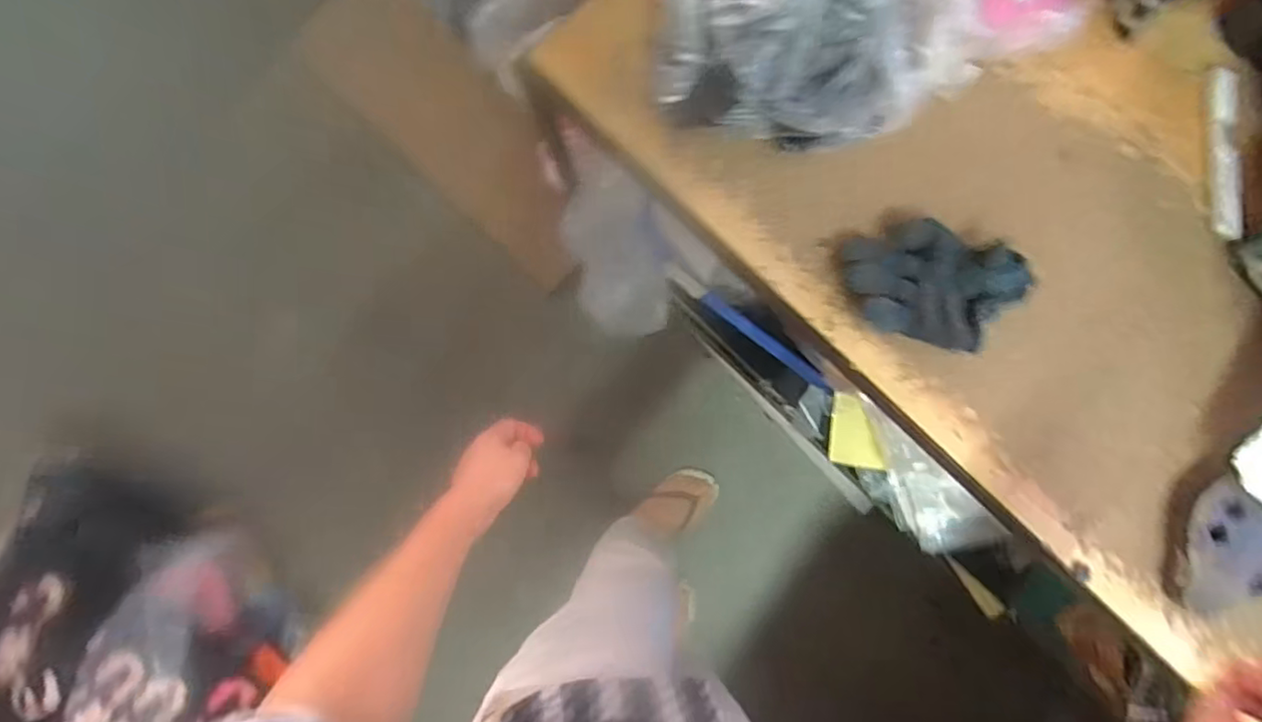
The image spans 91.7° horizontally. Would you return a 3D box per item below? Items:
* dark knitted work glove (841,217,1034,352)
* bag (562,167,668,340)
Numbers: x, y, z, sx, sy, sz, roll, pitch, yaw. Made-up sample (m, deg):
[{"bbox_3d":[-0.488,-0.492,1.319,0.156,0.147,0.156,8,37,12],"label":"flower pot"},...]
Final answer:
[{"bbox_3d":[0.252,-0.063,0.516,0.144,0.030,0.093,18,84,5],"label":"dark knitted work glove"},{"bbox_3d":[-0.020,-0.150,0.887,0.122,0.071,0.226,-13,101,7],"label":"bag"}]

